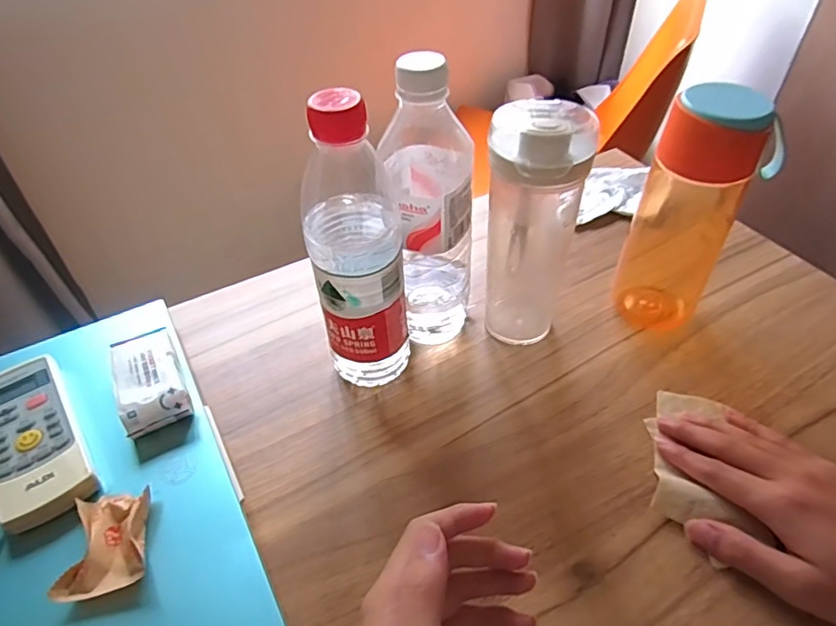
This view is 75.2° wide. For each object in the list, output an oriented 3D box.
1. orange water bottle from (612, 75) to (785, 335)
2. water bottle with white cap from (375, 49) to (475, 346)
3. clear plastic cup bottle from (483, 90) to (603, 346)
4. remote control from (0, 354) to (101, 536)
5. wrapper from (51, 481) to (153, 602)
[{"bbox_3d":[0.210,-0.072,0.421,0.077,0.194,0.060,19,50,20],"label":"orange water bottle"},{"bbox_3d":[0.009,-0.070,0.402,0.060,0.227,0.069,0,46,3],"label":"water bottle with white cap"},{"bbox_3d":[0.086,-0.058,0.411,0.063,0.194,0.069,11,47,14],"label":"clear plastic cup bottle"},{"bbox_3d":[-0.266,0.083,0.374,0.055,0.016,0.134,-29,51,-23],"label":"remote control"},{"bbox_3d":[-0.186,0.136,0.324,0.045,0.015,0.056,-13,47,-10],"label":"wrapper"}]

